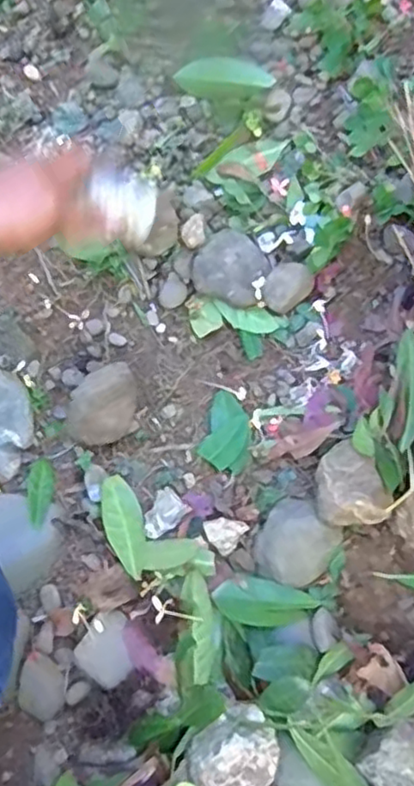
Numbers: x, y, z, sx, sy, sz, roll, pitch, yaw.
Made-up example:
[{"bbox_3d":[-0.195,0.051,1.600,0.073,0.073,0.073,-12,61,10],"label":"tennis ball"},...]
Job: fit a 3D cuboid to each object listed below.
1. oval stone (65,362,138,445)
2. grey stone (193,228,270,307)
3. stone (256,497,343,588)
[{"bbox_3d":[-0.093,0.011,0.624,0.051,0.053,0.074,18,76,5],"label":"oval stone"},{"bbox_3d":[0.024,-0.117,0.650,0.064,0.035,0.065,0,75,0],"label":"grey stone"},{"bbox_3d":[0.078,0.127,0.576,0.063,0.032,0.072,25,76,7],"label":"stone"}]

